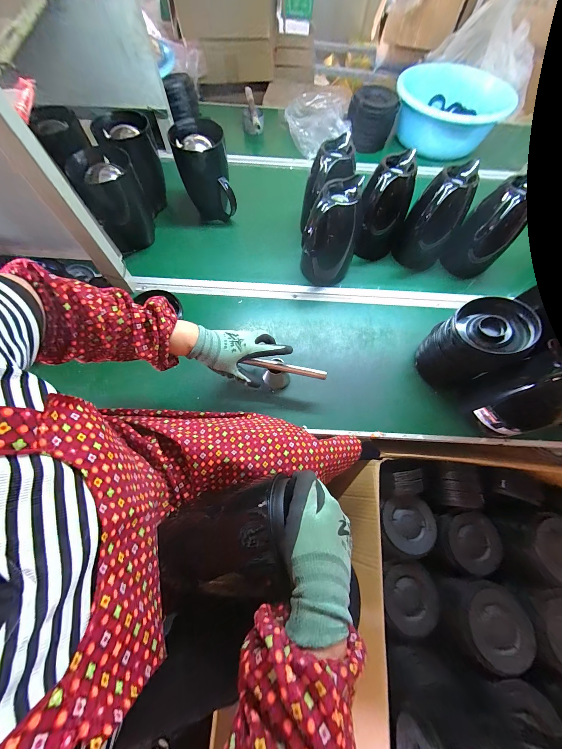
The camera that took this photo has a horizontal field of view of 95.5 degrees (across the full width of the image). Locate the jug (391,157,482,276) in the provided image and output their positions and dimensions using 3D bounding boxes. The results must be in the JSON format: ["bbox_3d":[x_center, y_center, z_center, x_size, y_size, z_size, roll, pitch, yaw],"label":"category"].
[{"bbox_3d":[0.373,-0.367,0.630,0.123,0.200,0.145,33,69,12],"label":"jug"}]

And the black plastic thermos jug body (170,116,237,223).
[{"bbox_3d":[-0.200,-0.521,0.678,0.126,0.187,0.110,-13,68,-8],"label":"black plastic thermos jug body"}]

